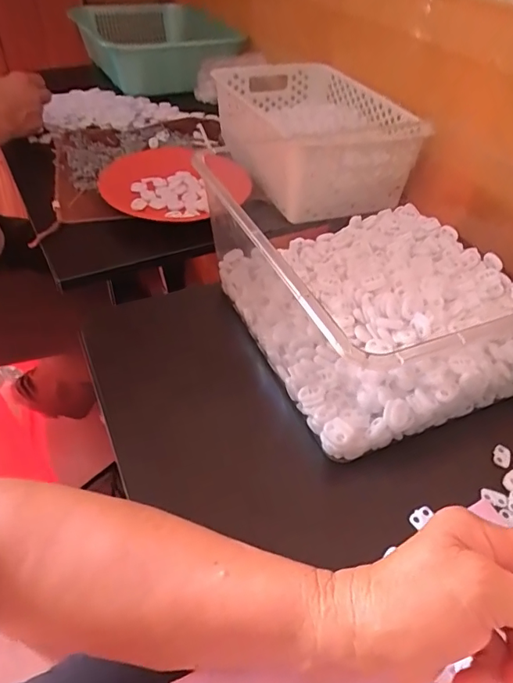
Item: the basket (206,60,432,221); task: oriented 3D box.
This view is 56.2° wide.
[{"bbox_3d":[0.073,-0.304,0.701,0.224,0.109,0.338,-9,45,-15],"label":"basket"}]

